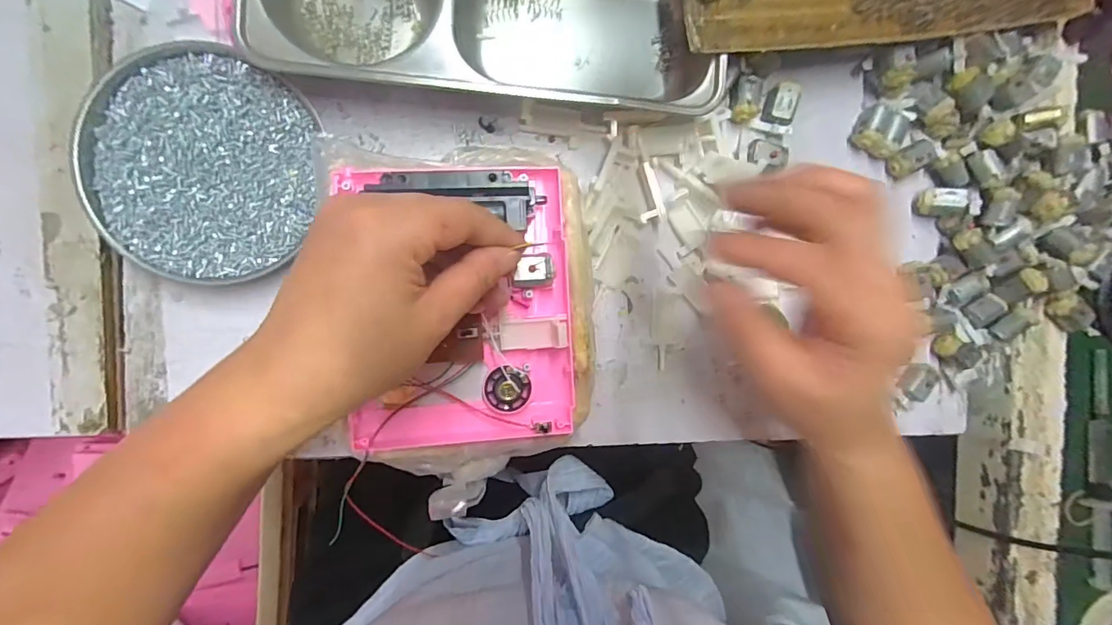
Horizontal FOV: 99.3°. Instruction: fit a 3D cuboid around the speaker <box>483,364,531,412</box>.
[{"bbox_3d":[-0.029,0.047,0.287,0.029,0.010,0.028,-4,94,-7],"label":"speaker"}]

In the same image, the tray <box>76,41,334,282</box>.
[{"bbox_3d":[-0.206,-0.088,0.277,0.128,0.019,0.126,0,93,-7],"label":"tray"}]

